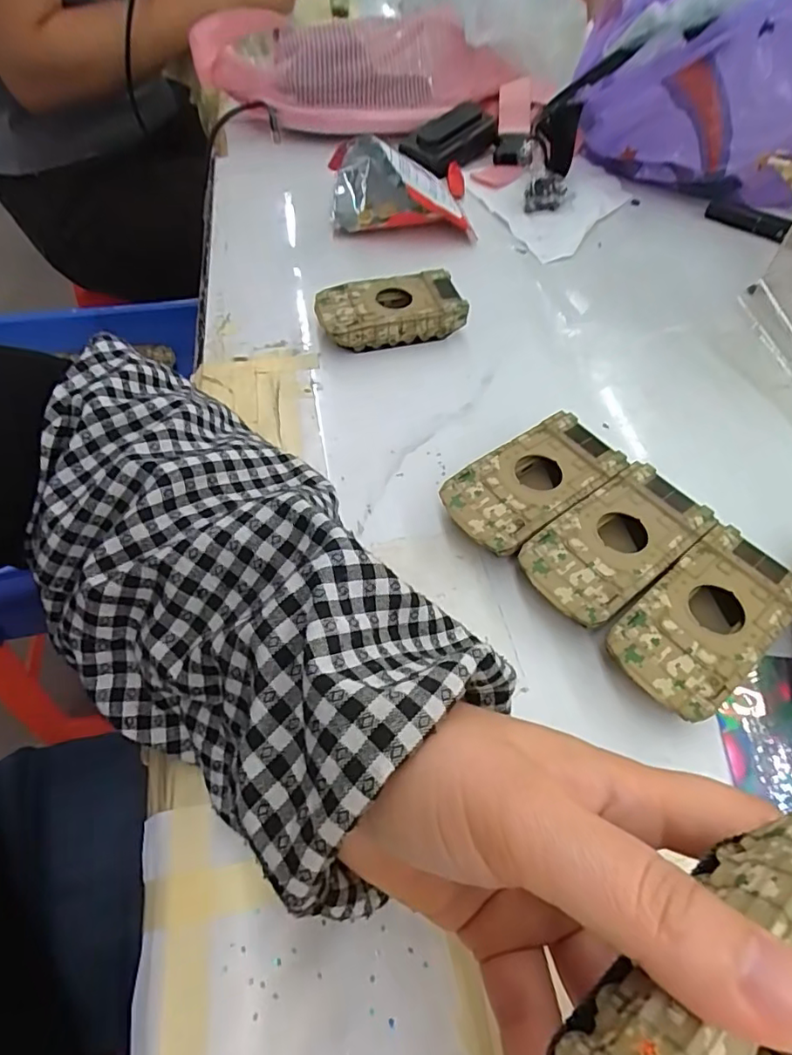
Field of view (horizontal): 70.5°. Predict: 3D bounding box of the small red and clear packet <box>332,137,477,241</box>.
[{"bbox_3d":[0.002,-0.278,0.454,0.104,0.063,0.075,-9,55,-8],"label":"small red and clear packet"}]

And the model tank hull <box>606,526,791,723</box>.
[{"bbox_3d":[0.139,0.045,0.257,0.094,0.026,0.049,-34,62,-23],"label":"model tank hull"}]

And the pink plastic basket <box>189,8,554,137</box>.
[{"bbox_3d":[-0.024,-0.451,0.561,0.318,0.082,0.142,-3,54,-4],"label":"pink plastic basket"}]

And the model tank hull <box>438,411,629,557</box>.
[{"bbox_3d":[0.071,-0.020,0.299,0.093,0.026,0.049,-32,61,-22],"label":"model tank hull"}]

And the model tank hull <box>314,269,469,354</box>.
[{"bbox_3d":[-0.004,-0.145,0.383,0.095,0.028,0.047,-12,55,-10],"label":"model tank hull"}]

